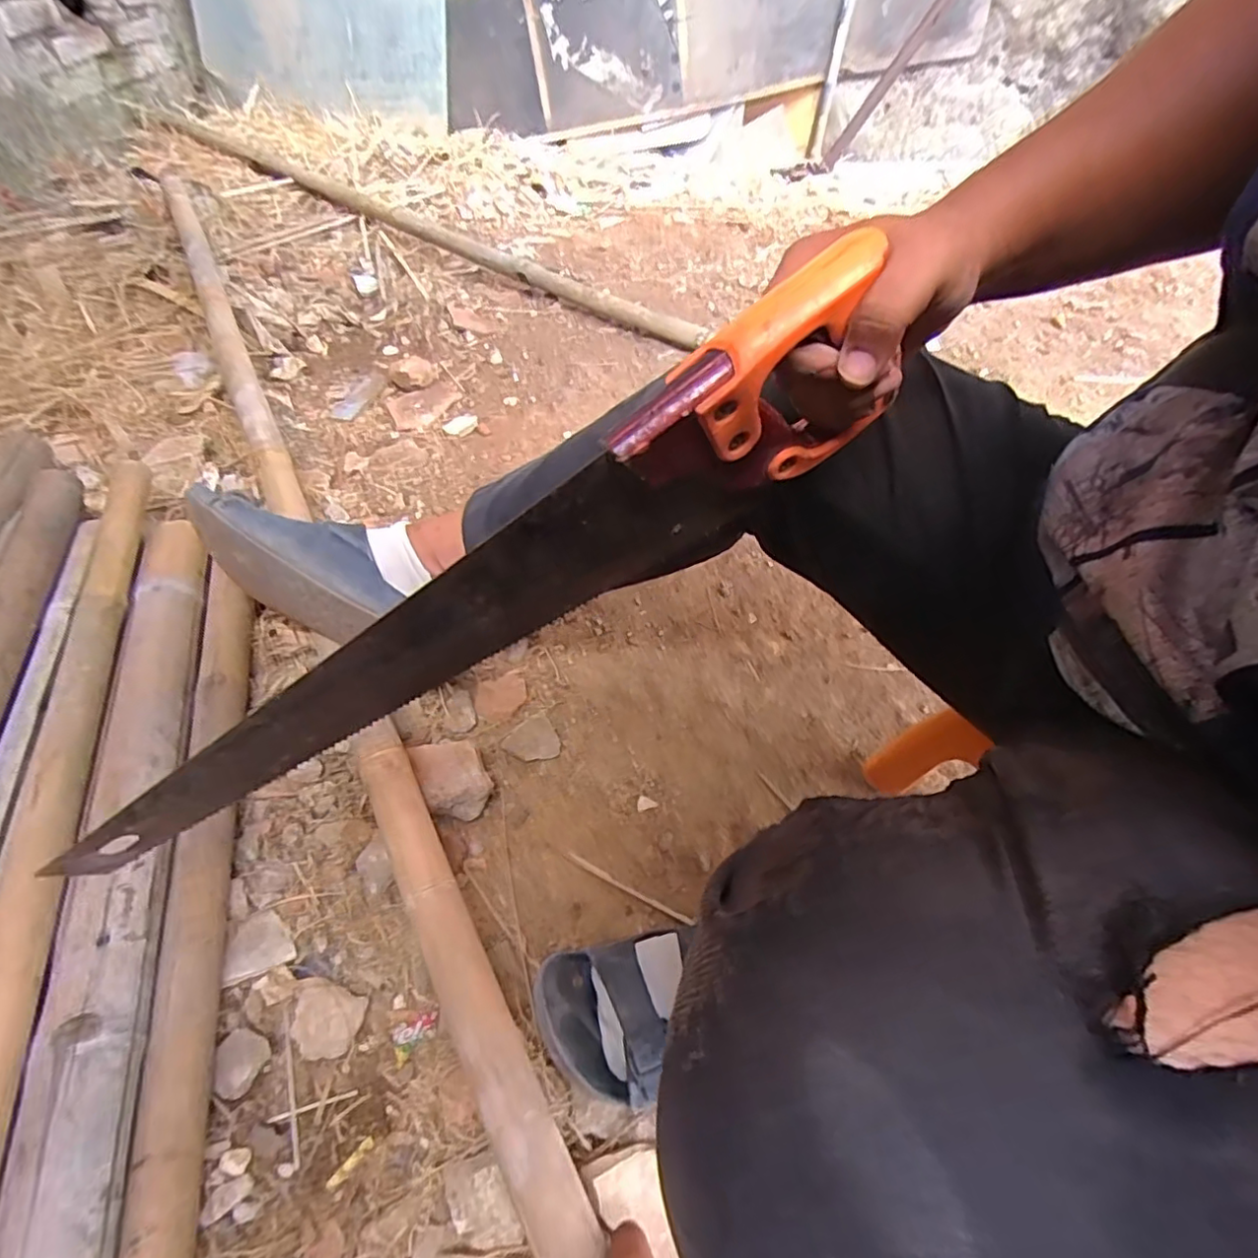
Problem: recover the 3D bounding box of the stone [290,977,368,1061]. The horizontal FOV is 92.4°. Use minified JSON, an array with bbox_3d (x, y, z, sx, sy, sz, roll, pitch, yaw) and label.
[{"bbox_3d":[-0.237,0.301,0.466,0.060,0.016,0.046,16,53,6],"label":"stone"}]

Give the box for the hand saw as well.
[{"bbox_3d":[-0.076,-0.004,0.330,0.470,0.124,0.023,-34,59,4],"label":"hand saw"}]

